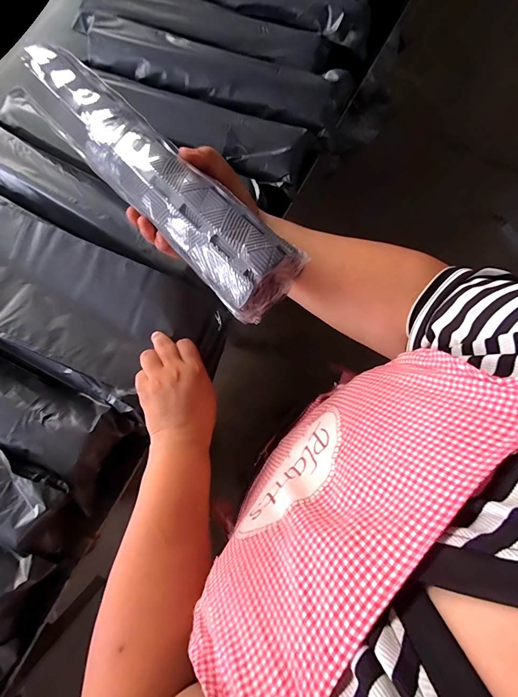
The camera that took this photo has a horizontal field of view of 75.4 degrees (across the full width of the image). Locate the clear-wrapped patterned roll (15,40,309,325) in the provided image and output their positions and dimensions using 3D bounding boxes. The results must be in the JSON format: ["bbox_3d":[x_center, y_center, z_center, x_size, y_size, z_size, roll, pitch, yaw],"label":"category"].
[{"bbox_3d":[-0.118,-0.186,0.335,0.073,0.045,0.391,-42,76,-8],"label":"clear-wrapped patterned roll"}]

